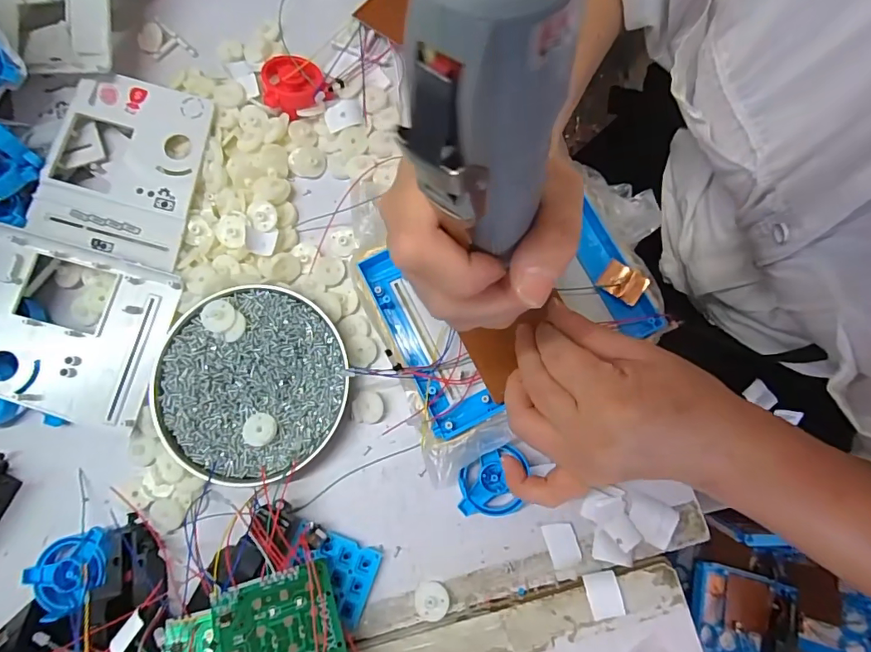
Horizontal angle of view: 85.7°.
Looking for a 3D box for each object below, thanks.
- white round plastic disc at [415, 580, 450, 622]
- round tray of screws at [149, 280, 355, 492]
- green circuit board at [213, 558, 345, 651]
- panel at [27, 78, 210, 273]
[{"bbox_3d":[-0.002,0.184,0.315,0.023,0.006,0.022,0,79,1],"label":"white round plastic disc"},{"bbox_3d":[-0.131,0.041,0.336,0.133,0.026,0.131,0,79,1],"label":"round tray of screws"},{"bbox_3d":[-0.089,0.181,0.271,0.067,0.005,0.071,-6,55,-26],"label":"green circuit board"},{"bbox_3d":[-0.239,-0.122,0.360,0.105,0.014,0.137,10,79,3],"label":"panel"}]

